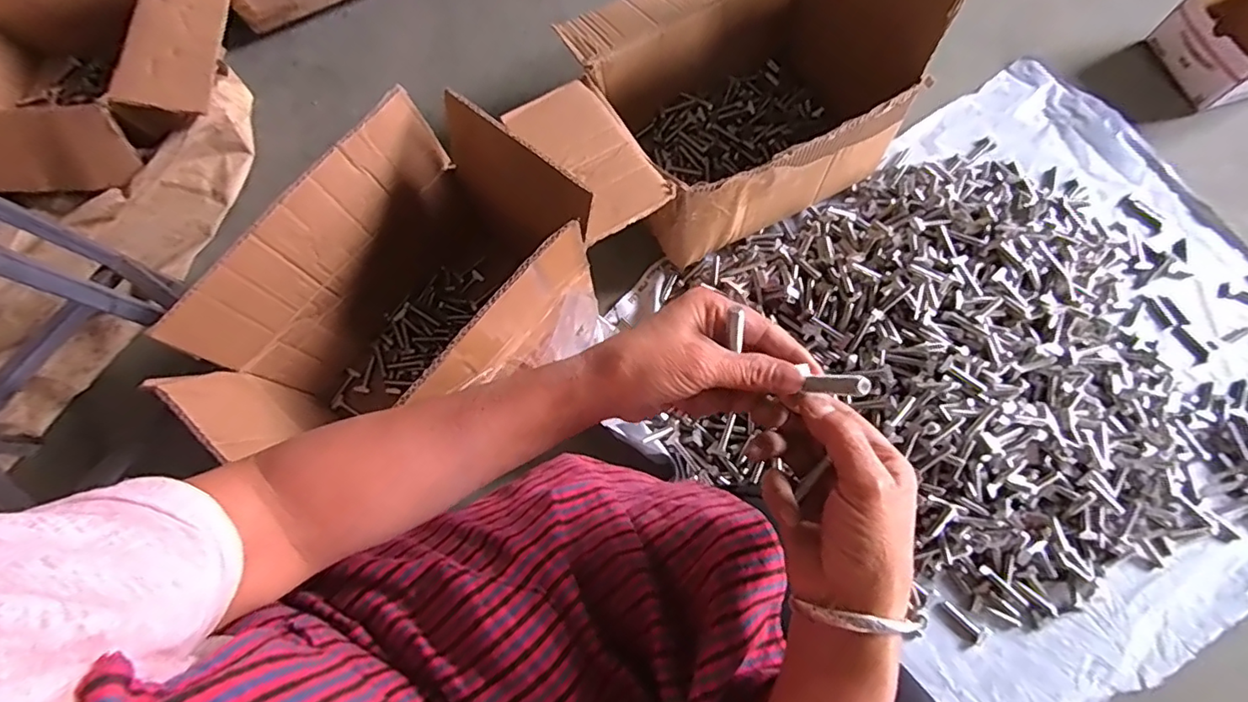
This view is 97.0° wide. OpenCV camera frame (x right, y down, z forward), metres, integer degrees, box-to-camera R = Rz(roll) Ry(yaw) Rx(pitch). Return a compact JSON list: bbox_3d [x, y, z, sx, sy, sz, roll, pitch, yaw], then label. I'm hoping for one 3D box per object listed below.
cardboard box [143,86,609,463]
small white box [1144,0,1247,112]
[{"bbox_3d":[-0.217,-0.047,0.629,0.244,0.257,0.417,36,78,12],"label":"cardboard box"},{"bbox_3d":[0.872,-0.443,0.785,0.140,0.085,0.160,-16,74,-2],"label":"small white box"}]

